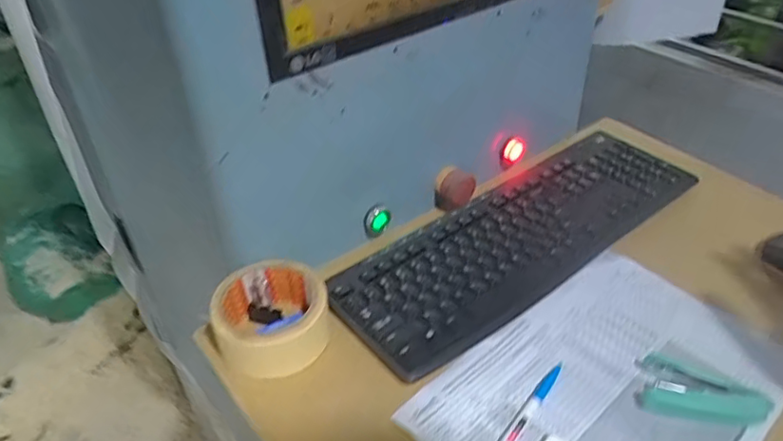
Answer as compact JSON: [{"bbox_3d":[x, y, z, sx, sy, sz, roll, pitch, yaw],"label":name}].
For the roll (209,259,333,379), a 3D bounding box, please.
[{"bbox_3d":[-0.105,0.084,0.531,0.096,0.057,0.093,-2,39,2],"label":"roll"}]

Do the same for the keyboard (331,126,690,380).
[{"bbox_3d":[0.136,0.010,0.633,0.438,0.015,0.137,-28,49,-26],"label":"keyboard"}]

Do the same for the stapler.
[{"bbox_3d":[0.249,0.140,0.484,0.091,0.025,0.057,10,41,16],"label":"stapler"}]

